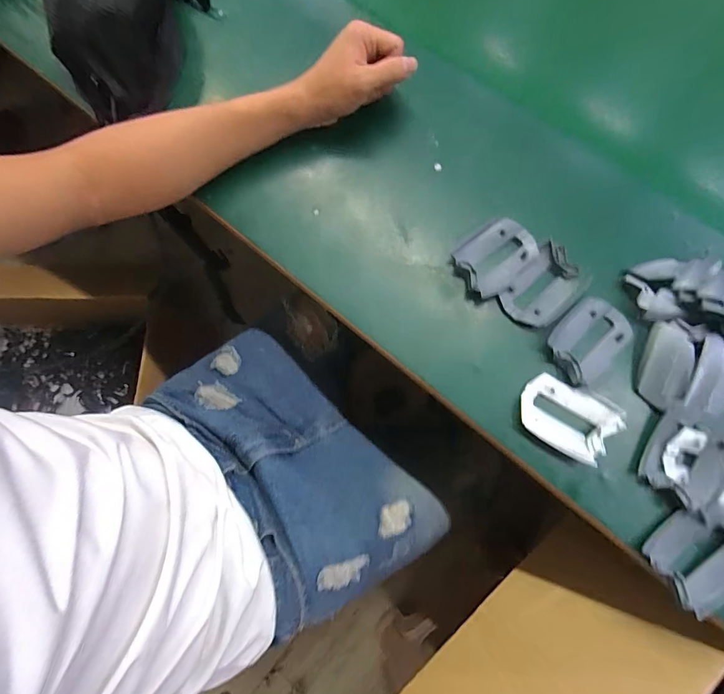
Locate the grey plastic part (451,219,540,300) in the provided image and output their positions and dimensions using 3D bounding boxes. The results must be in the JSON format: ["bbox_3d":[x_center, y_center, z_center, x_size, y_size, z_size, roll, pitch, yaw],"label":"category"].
[{"bbox_3d":[0.132,-0.089,0.396,0.075,0.018,0.059,-37,77,-9],"label":"grey plastic part"}]

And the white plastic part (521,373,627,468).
[{"bbox_3d":[0.182,0.062,0.356,0.079,0.017,0.060,31,77,9],"label":"white plastic part"}]

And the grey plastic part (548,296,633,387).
[{"bbox_3d":[0.209,-0.007,0.368,0.057,0.014,0.081,41,78,11],"label":"grey plastic part"}]

